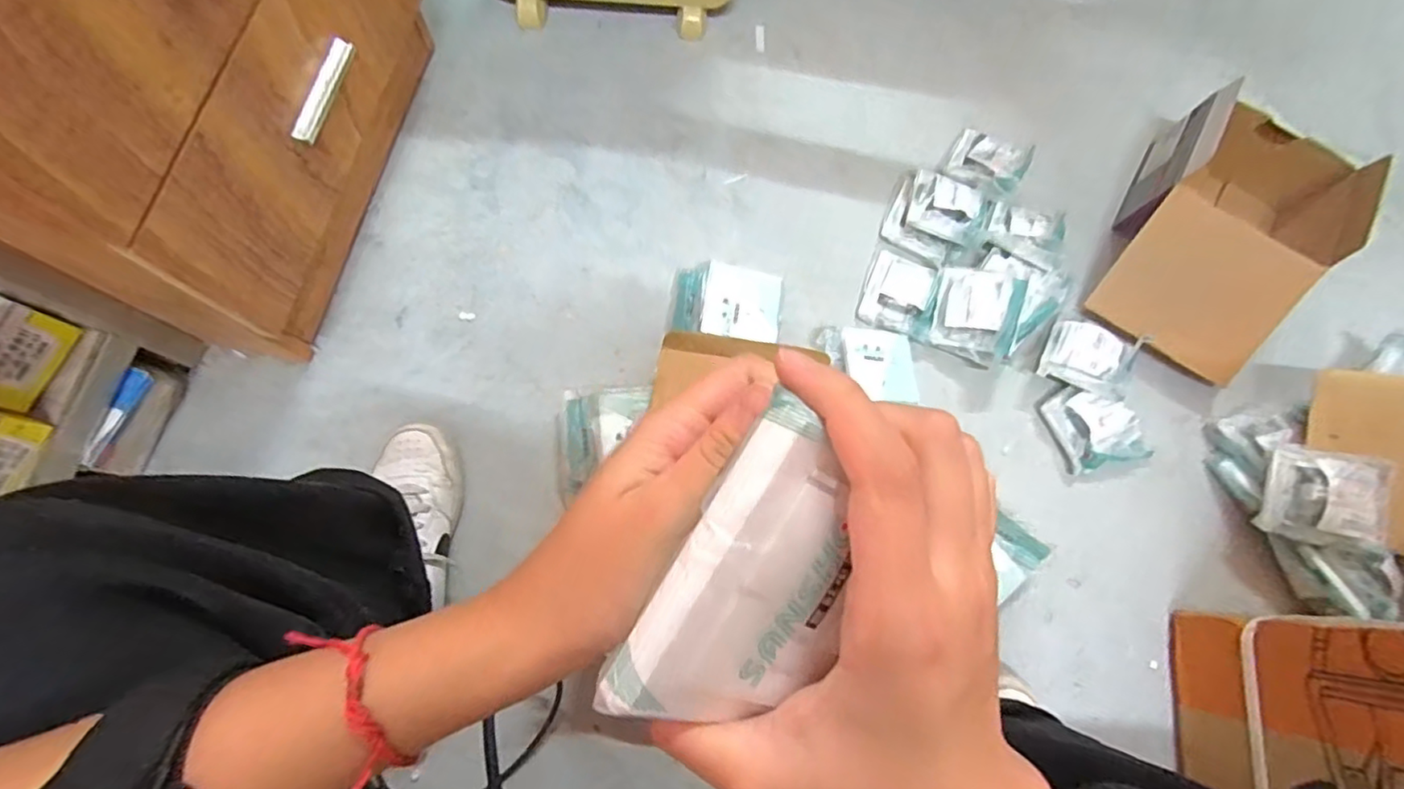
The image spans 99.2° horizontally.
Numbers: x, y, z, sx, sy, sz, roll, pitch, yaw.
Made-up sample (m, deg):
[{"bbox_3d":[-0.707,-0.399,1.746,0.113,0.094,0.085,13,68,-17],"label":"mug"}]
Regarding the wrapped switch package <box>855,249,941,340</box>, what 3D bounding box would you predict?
[{"bbox_3d":[0.236,-0.118,0.706,0.082,0.031,0.091,23,74,2],"label":"wrapped switch package"}]

